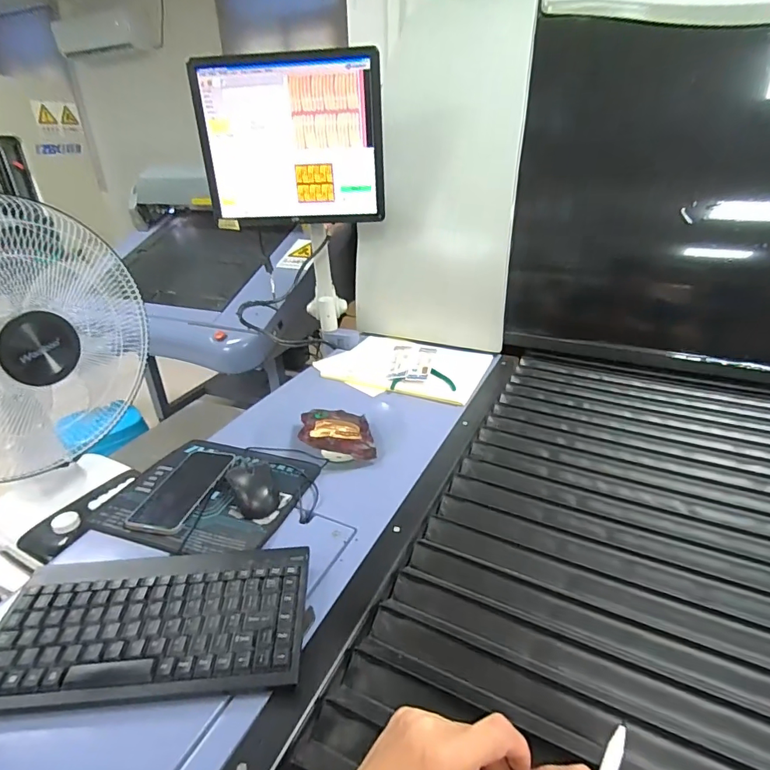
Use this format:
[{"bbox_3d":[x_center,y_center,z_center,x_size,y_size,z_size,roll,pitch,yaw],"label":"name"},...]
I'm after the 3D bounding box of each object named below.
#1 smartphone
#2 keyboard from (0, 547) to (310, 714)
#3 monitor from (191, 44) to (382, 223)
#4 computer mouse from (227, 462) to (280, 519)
[{"bbox_3d":[-0.281,0.144,0.647,0.085,0.016,0.166,6,30,11],"label":"smartphone"},{"bbox_3d":[-0.225,0.233,0.451,0.287,0.027,0.144,-3,29,-5],"label":"keyboard"},{"bbox_3d":[-0.188,-0.491,0.923,0.367,0.296,0.050,2,28,5],"label":"monitor"},{"bbox_3d":[-0.181,0.139,0.629,0.057,0.035,0.105,-14,32,-24],"label":"computer mouse"}]

